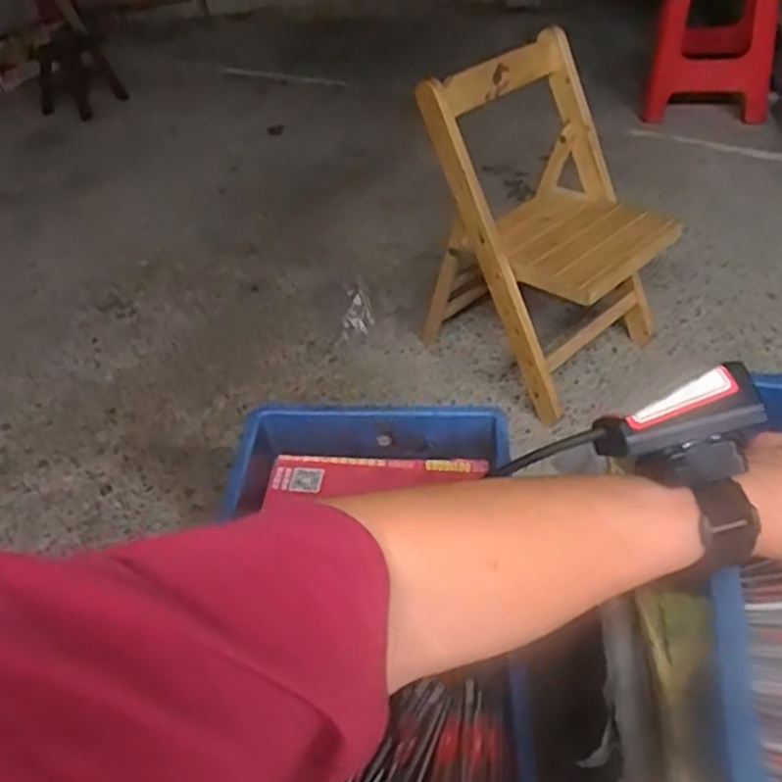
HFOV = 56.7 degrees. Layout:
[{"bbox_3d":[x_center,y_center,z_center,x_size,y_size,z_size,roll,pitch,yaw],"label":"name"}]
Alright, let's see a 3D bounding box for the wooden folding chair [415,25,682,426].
[{"bbox_3d":[0.277,-0.289,1.269,0.381,0.510,0.340,26,50,30],"label":"wooden folding chair"}]

